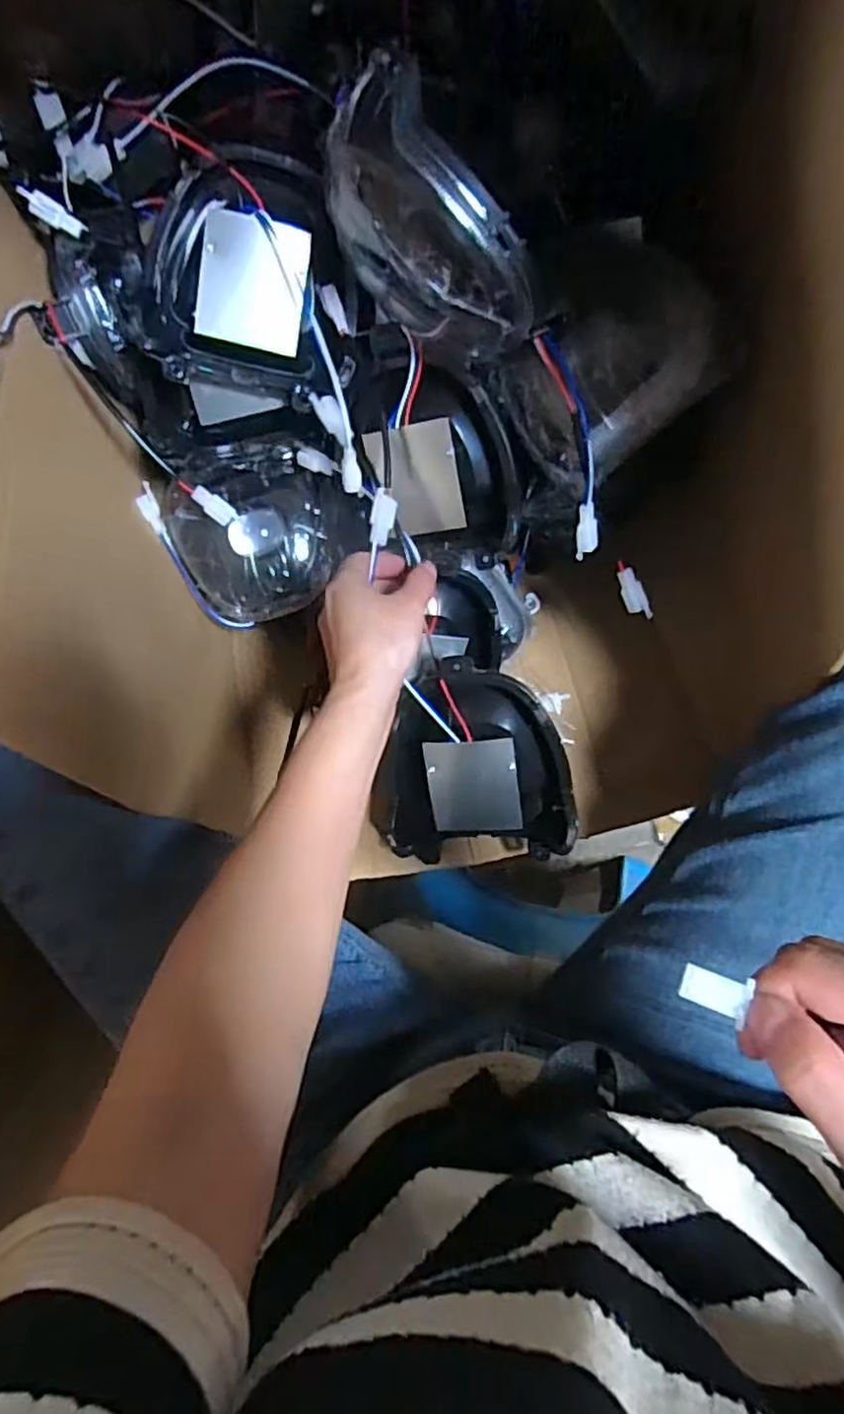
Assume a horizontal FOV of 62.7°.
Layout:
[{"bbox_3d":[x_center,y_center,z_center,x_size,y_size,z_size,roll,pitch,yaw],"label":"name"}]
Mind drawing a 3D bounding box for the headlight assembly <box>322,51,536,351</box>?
[{"bbox_3d":[0.002,-0.251,0.379,0.067,0.104,0.129,-39,92,10],"label":"headlight assembly"}]

